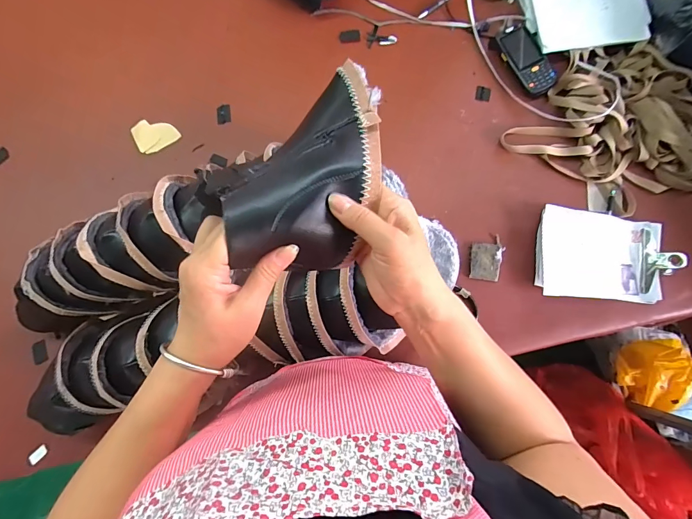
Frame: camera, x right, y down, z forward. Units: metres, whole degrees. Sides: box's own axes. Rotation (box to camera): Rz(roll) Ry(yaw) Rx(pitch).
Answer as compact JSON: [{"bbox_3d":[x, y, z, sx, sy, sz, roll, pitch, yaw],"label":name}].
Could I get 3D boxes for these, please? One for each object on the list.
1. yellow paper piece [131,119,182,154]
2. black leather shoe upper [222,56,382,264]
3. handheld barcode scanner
[{"bbox_3d":[-0.399,-0.263,0.766,0.085,0.013,0.070,-32,81,-3],"label":"yellow paper piece"},{"bbox_3d":[-0.021,-0.084,0.341,0.108,0.059,0.216,23,73,6],"label":"black leather shoe upper"},{"bbox_3d":[0.368,-0.410,0.746,0.076,0.026,0.151,-22,81,-2],"label":"handheld barcode scanner"}]

